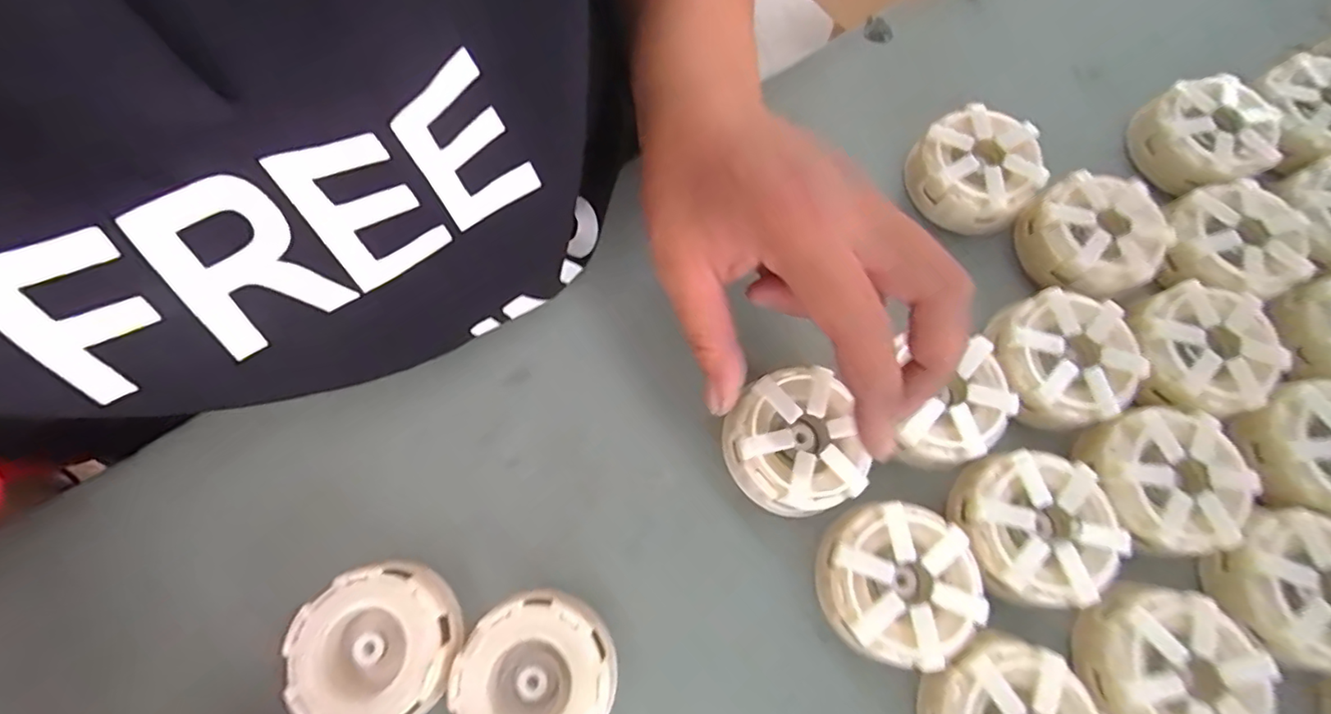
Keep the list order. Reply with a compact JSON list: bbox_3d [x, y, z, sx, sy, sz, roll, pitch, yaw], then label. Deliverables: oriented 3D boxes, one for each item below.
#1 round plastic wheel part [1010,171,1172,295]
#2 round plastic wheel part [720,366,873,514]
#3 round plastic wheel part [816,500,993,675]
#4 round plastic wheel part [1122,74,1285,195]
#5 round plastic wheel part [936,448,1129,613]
[{"bbox_3d":[0.211,-0.059,0.283,0.056,0.026,0.058,0,72,0],"label":"round plastic wheel part"},{"bbox_3d":[0.054,0.037,0.249,0.053,0.022,0.058,0,72,0],"label":"round plastic wheel part"},{"bbox_3d":[0.095,0.093,0.238,0.061,0.027,0.058,0,72,0],"label":"round plastic wheel part"},{"bbox_3d":[0.288,-0.119,0.307,0.054,0.032,0.060,-24,74,-7],"label":"round plastic wheel part"},{"bbox_3d":[0.154,0.072,0.244,0.059,0.029,0.058,0,72,0],"label":"round plastic wheel part"}]

